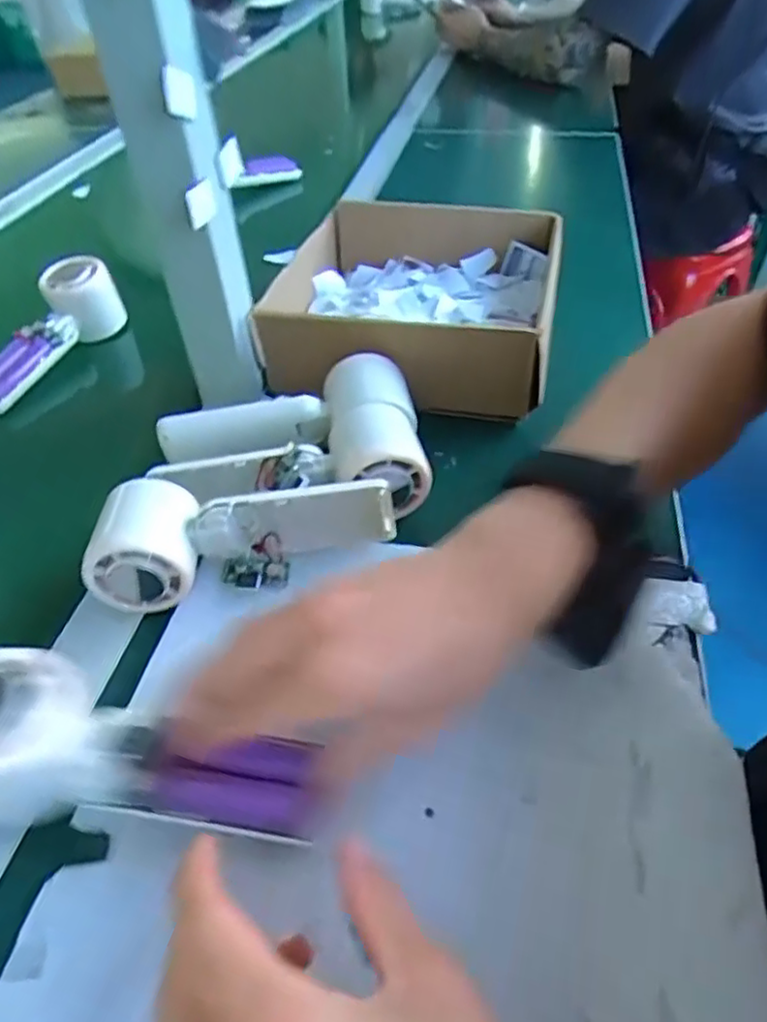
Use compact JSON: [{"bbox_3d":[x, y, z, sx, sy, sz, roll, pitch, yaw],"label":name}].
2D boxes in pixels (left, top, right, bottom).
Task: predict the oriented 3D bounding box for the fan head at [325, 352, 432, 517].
[{"bbox_3d":[-0.007,-0.054,0.419,0.055,0.048,0.107,-8,45,-4],"label":"fan head"}]

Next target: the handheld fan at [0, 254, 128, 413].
[{"bbox_3d":[-0.291,-0.147,0.556,0.053,0.053,0.164,18,61,21],"label":"handheld fan"}]

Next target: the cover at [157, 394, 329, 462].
[{"bbox_3d":[-0.093,-0.055,0.429,0.109,0.032,0.013,-7,45,-3],"label":"cover"}]

